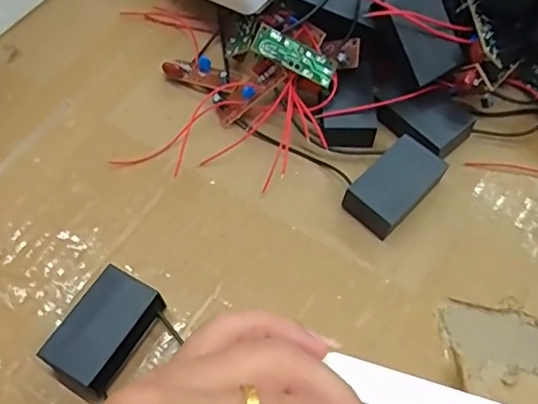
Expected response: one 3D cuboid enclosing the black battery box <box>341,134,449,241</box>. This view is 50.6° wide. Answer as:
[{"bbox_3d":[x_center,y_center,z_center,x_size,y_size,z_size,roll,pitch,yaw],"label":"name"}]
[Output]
[{"bbox_3d":[0.064,-0.008,0.284,0.047,0.021,0.028,-39,67,-21],"label":"black battery box"}]

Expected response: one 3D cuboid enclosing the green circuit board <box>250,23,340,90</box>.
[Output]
[{"bbox_3d":[0.014,-0.075,0.295,0.045,0.005,0.016,26,60,-10],"label":"green circuit board"}]

